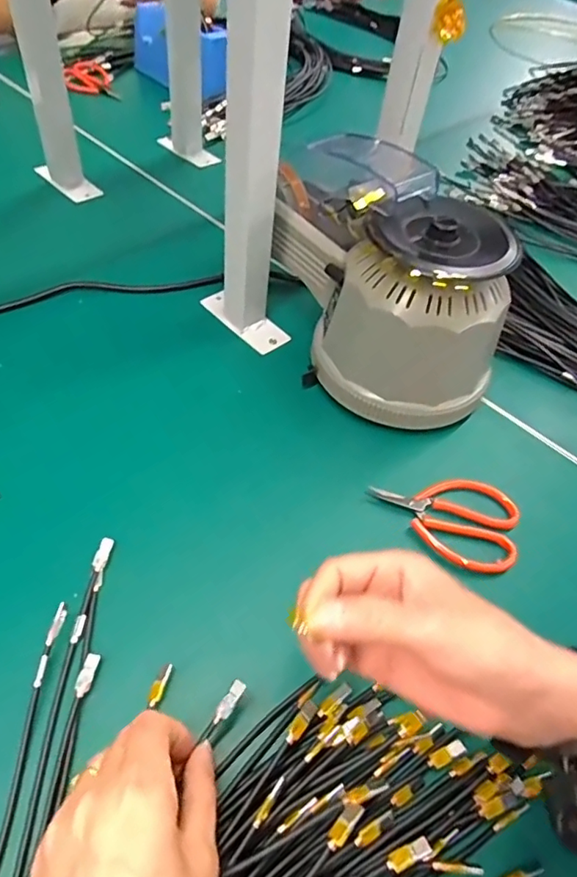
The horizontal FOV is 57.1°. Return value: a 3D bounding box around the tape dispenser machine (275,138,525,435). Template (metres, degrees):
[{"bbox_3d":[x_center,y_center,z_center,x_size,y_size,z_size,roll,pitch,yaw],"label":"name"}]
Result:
[{"bbox_3d":[0.082,-0.142,0.475,0.149,0.147,0.241,-12,55,-16],"label":"tape dispenser machine"}]

